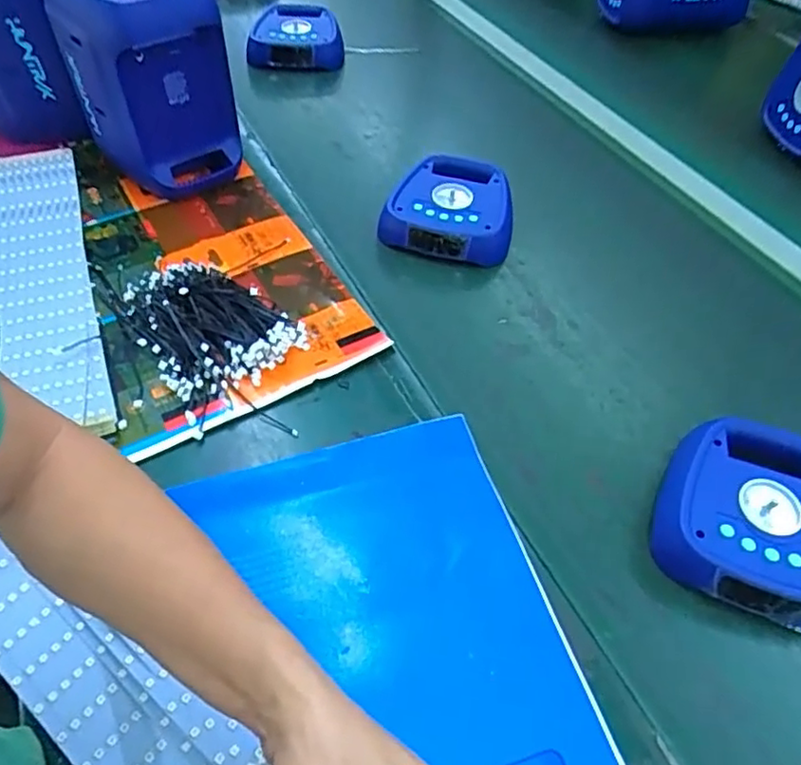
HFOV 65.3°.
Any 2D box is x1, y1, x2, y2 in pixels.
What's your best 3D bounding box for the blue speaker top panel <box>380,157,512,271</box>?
[{"bbox_3d":[0.065,-0.221,0.799,0.164,0.055,0.140,15,53,9],"label":"blue speaker top panel"}]

